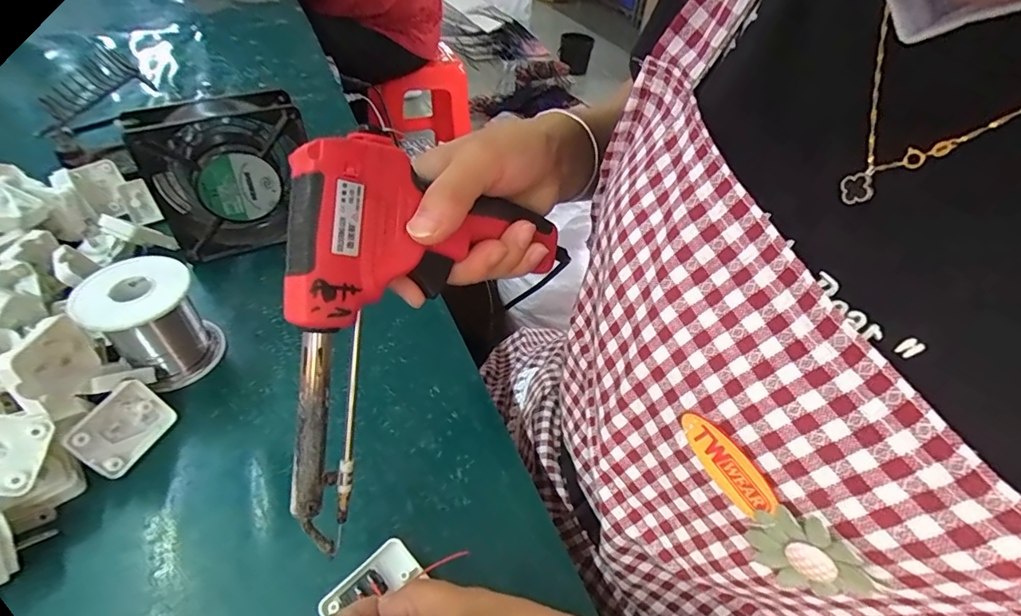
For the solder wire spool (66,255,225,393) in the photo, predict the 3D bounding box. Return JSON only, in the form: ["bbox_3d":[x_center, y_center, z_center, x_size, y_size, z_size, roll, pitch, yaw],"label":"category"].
[{"bbox_3d":[-0.240,0.011,0.335,0.061,0.073,0.061,2,44,-2],"label":"solder wire spool"}]

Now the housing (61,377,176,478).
[{"bbox_3d":[-0.232,0.071,0.295,0.015,0.040,0.048,-4,39,35],"label":"housing"}]

